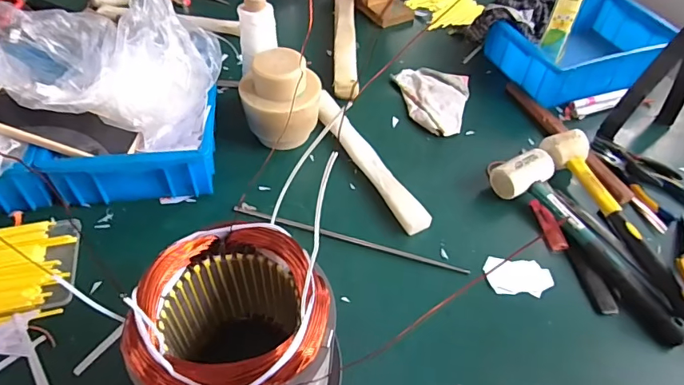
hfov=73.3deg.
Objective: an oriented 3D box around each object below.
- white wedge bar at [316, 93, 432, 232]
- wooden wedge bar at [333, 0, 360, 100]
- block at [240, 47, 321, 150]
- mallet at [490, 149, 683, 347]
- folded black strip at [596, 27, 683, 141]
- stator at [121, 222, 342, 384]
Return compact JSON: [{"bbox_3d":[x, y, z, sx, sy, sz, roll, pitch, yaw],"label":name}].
[{"bbox_3d":[0.032,-0.051,0.663,0.040,0.025,0.281,-20,53,-20],"label":"white wedge bar"},{"bbox_3d":[0.007,-0.290,0.868,0.041,0.031,0.348,2,49,-2],"label":"wooden wedge bar"},{"bbox_3d":[-0.092,-0.128,0.653,0.105,0.128,0.094,30,54,21],"label":"block"},{"bbox_3d":[0.301,0.052,0.572,0.077,0.051,0.298,-22,53,-21],"label":"mallet"},{"bbox_3d":[0.490,-0.168,0.696,0.142,0.173,0.035,-17,52,-17],"label":"folded black strip"},{"bbox_3d":[-0.083,0.135,0.392,0.145,0.180,0.149,-7,50,-9],"label":"stator"}]

